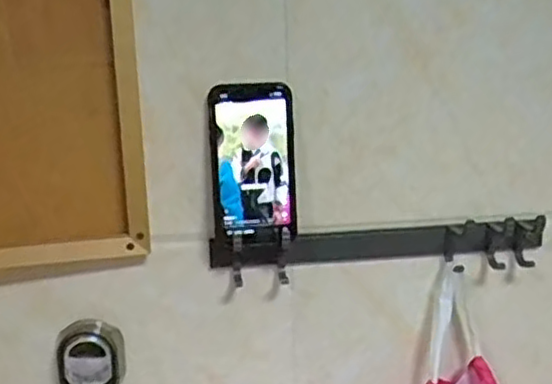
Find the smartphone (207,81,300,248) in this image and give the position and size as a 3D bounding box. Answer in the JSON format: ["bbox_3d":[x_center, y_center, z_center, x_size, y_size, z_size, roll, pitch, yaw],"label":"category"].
[{"bbox_3d":[-0.019,-0.027,0.659,0.081,0.151,0.018,-5,4,-7],"label":"smartphone"}]

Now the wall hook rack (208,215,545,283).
[{"bbox_3d":[0.104,0.060,0.698,0.333,0.057,0.049,-4,16,-8],"label":"wall hook rack"}]

